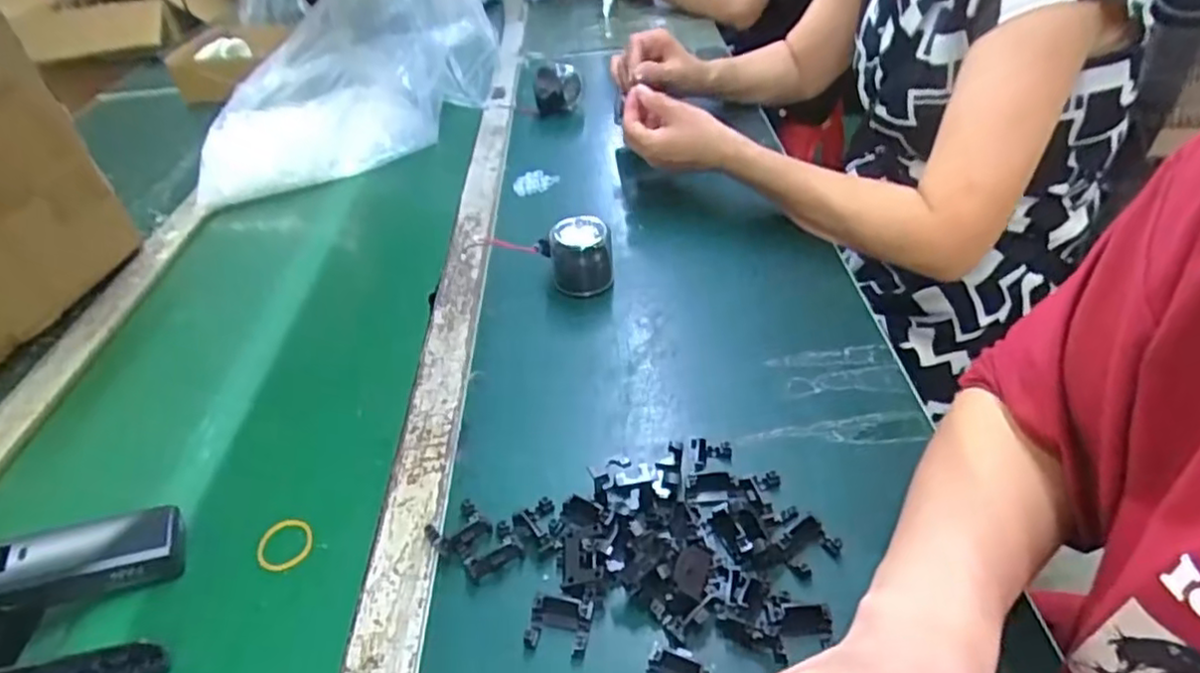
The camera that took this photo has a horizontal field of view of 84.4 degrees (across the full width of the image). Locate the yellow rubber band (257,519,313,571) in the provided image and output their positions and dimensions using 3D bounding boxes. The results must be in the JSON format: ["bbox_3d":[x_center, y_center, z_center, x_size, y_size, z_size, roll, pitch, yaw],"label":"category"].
[{"bbox_3d":[-0.208,0.138,0.437,0.035,0.007,0.038,-4,39,3],"label":"yellow rubber band"}]

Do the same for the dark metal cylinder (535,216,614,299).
[{"bbox_3d":[-0.021,-0.079,0.638,0.059,0.062,0.061,-17,42,-16],"label":"dark metal cylinder"}]

